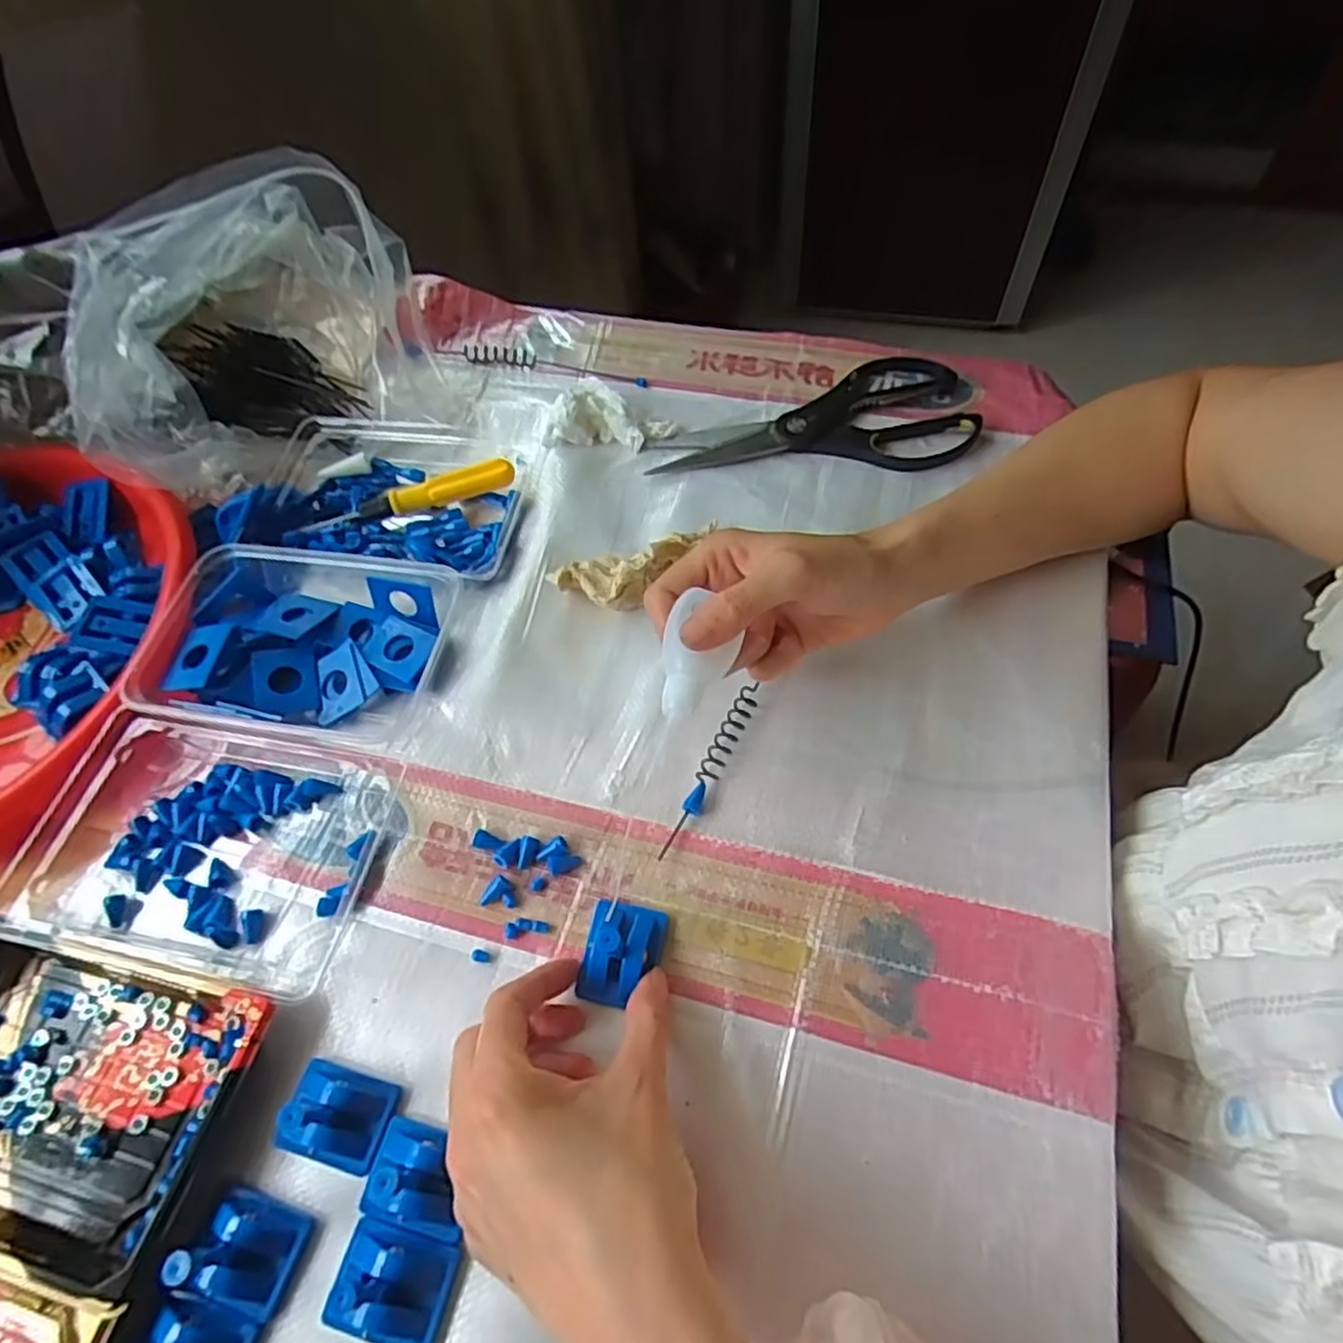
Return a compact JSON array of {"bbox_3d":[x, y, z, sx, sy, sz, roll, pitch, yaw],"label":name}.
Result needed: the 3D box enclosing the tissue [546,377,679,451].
[{"bbox_3d":[-0.041,-0.176,0.508,0.082,0.027,0.053,18,62,14],"label":"tissue"}]

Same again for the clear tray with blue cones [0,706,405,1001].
[{"bbox_3d":[-0.239,0.082,0.369,0.173,0.031,0.121,7,60,8],"label":"clear tray with blue cones"}]

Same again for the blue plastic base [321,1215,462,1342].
[{"bbox_3d":[-0.106,0.231,0.276,0.041,0.023,0.035,10,60,10],"label":"blue plastic base"}]

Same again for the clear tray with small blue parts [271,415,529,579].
[{"bbox_3d":[-0.181,-0.114,0.481,0.170,0.031,0.121,5,59,7],"label":"clear tray with small blue parts"}]

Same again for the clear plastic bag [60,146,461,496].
[{"bbox_3d":[-0.283,-0.236,0.502,0.209,0.119,0.179,-16,59,-6],"label":"clear plastic bag"}]

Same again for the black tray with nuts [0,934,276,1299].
[{"bbox_3d":[-0.266,0.180,0.314,0.163,0.022,0.104,8,60,9],"label":"black tray with nuts"}]

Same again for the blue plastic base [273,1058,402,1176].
[{"bbox_3d":[-0.143,0.186,0.308,0.044,0.020,0.033,12,60,11],"label":"blue plastic base"}]

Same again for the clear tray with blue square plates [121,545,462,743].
[{"bbox_3d":[-0.210,-0.019,0.421,0.157,0.034,0.117,5,59,7],"label":"clear tray with blue square plates"}]

